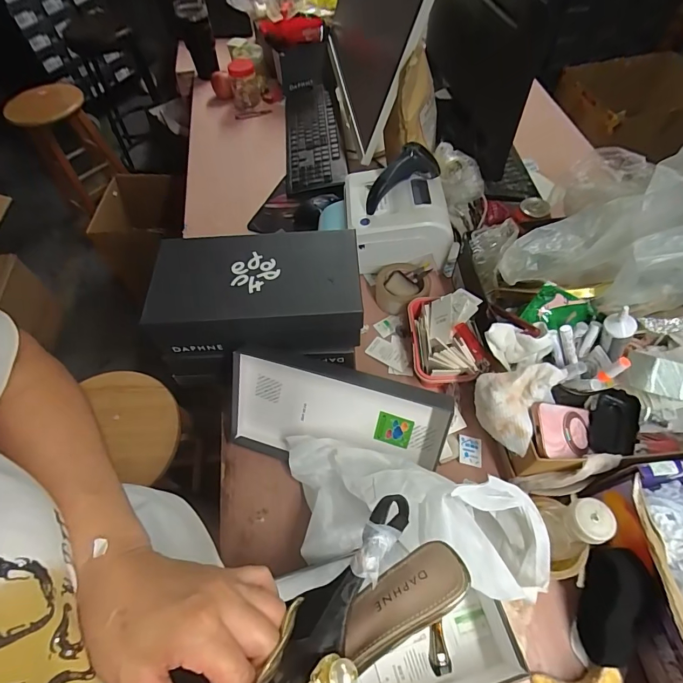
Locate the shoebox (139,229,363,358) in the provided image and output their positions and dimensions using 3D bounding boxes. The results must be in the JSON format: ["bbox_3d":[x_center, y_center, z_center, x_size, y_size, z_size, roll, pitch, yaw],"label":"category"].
[{"bbox_3d":[-0.124,-0.074,0.613,0.294,0.102,0.162,-2,58,2],"label":"shoebox"}]

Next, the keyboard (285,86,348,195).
[{"bbox_3d":[-0.076,-0.547,1.045,0.148,0.032,0.453,-6,57,-1],"label":"keyboard"}]

